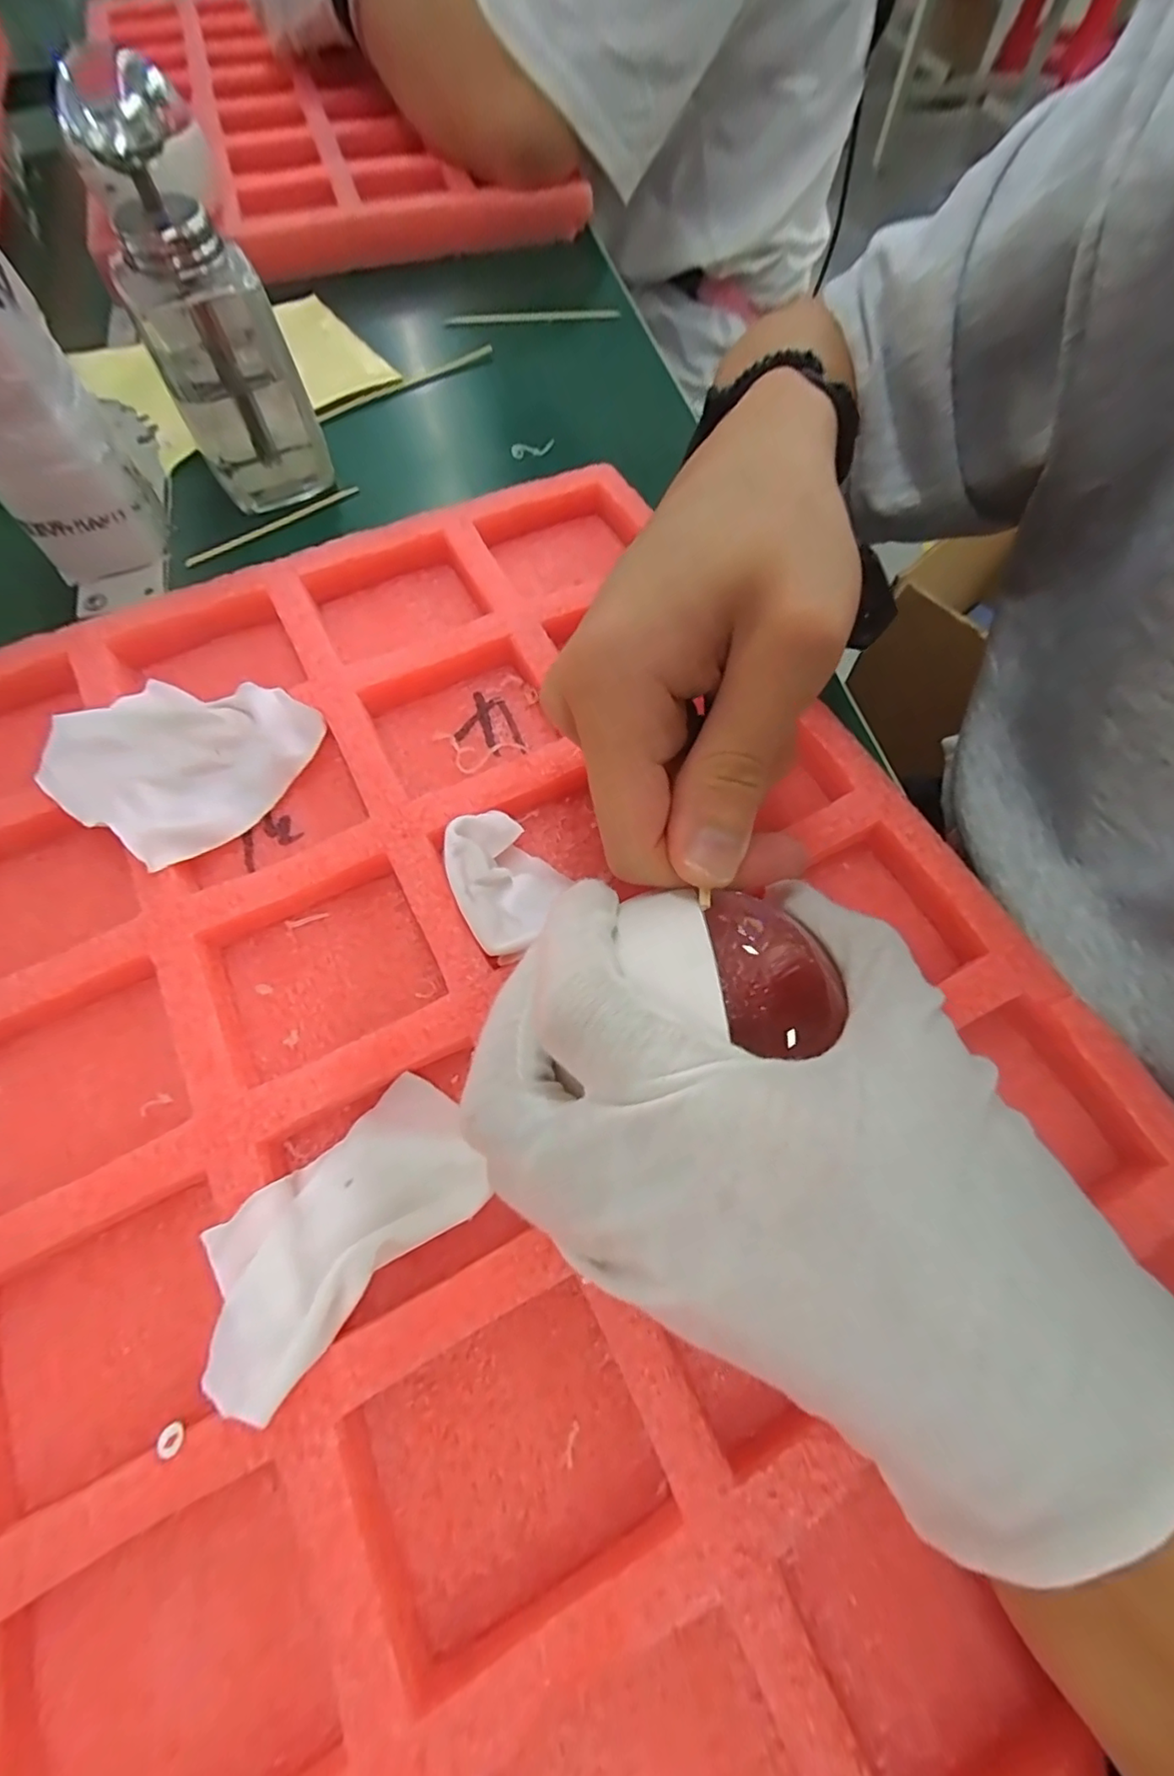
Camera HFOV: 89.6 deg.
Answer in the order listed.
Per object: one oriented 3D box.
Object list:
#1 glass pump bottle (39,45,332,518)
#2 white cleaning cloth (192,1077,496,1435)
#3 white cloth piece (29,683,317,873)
[{"bbox_3d":[-0.175,-0.259,0.273,0.061,0.131,0.057,-28,70,-12],"label":"glass pump bottle"},{"bbox_3d":[-0.066,0.091,0.161,0.042,0.006,0.076,41,53,18],"label":"white cleaning cloth"},{"bbox_3d":[-0.151,-0.052,0.218,0.076,0.014,0.077,35,70,13],"label":"white cloth piece"}]

